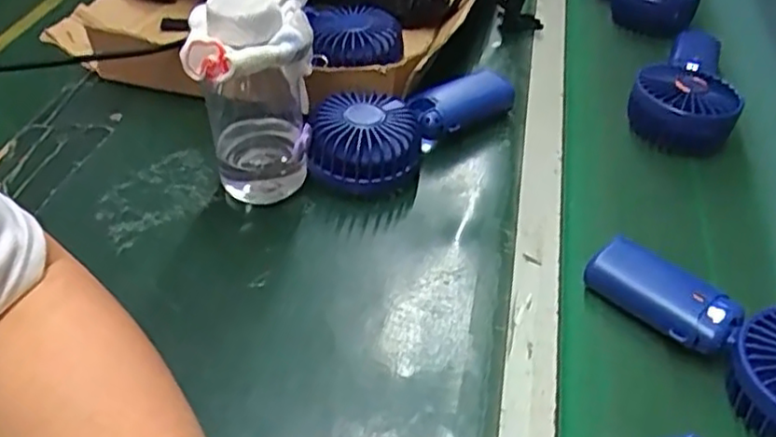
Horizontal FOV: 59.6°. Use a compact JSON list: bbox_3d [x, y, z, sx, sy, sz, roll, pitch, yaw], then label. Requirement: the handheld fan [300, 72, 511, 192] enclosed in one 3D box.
[{"bbox_3d":[0.020,-0.077,0.545,0.188,0.056,0.075,-32,53,-31],"label":"handheld fan"}]

